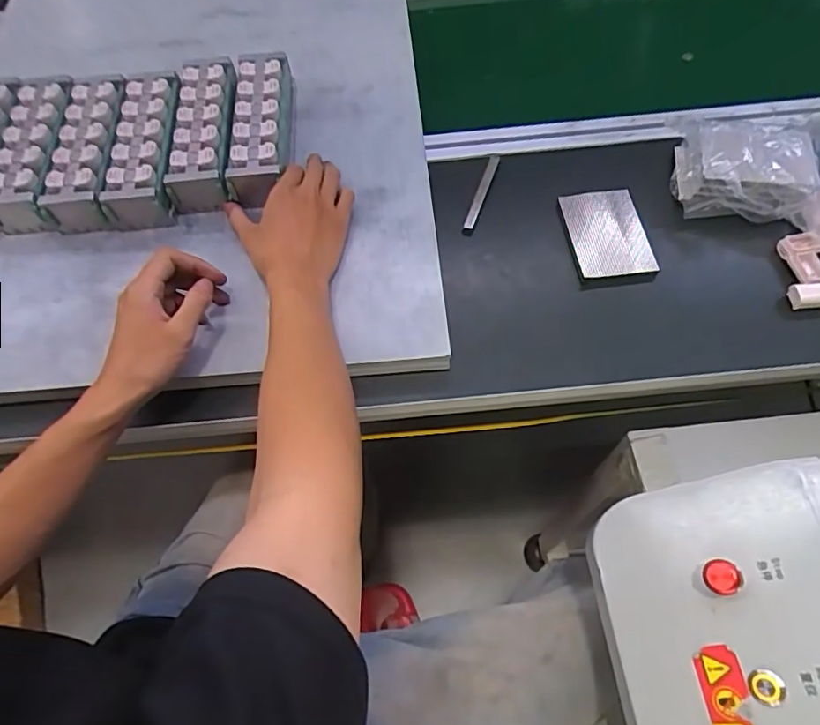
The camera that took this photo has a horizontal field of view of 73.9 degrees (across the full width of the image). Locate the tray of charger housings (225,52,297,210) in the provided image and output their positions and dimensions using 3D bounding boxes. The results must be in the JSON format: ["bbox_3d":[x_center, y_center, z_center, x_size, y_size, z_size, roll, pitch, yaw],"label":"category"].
[{"bbox_3d":[-0.159,-0.253,0.584,0.061,0.050,0.187,-2,64,2],"label":"tray of charger housings"}]

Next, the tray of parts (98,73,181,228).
[{"bbox_3d":[-0.278,-0.231,0.581,0.065,0.042,0.187,-6,61,0],"label":"tray of parts"}]

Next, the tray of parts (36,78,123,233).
[{"bbox_3d":[-0.341,-0.226,0.584,0.063,0.040,0.187,-7,61,0],"label":"tray of parts"}]

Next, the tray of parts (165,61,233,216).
[{"bbox_3d":[-0.213,-0.243,0.570,0.060,0.042,0.184,-6,61,0],"label":"tray of parts"}]

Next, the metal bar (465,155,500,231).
[{"bbox_3d":[0.078,-0.181,0.580,0.012,0.014,0.104,16,64,12],"label":"metal bar"}]

